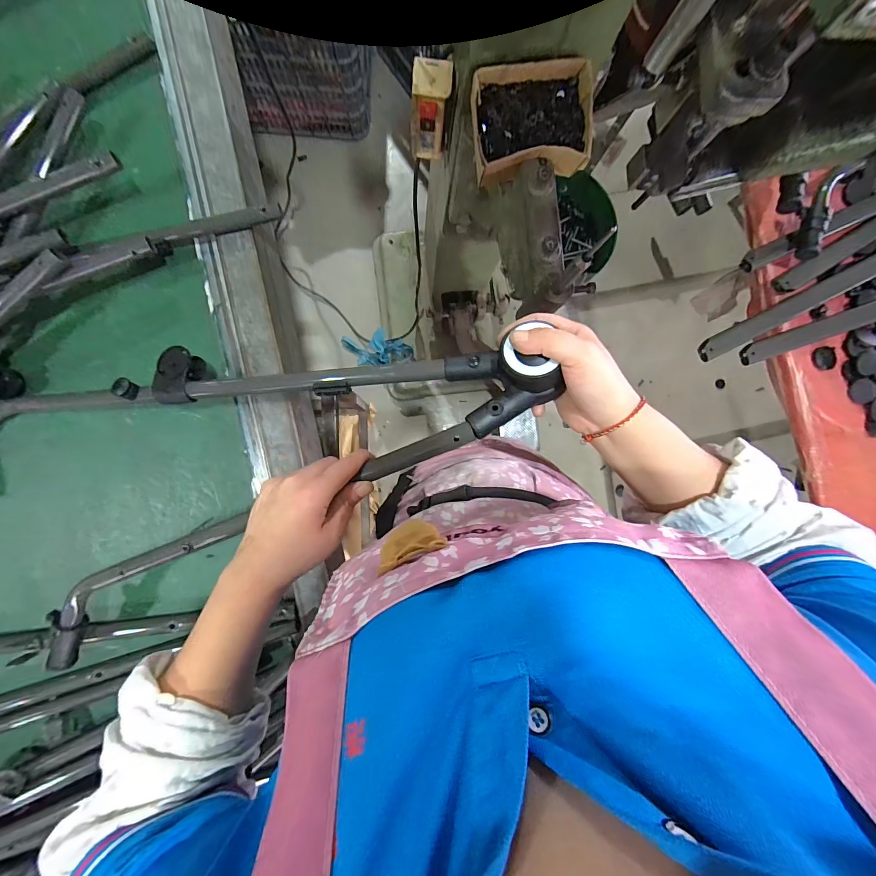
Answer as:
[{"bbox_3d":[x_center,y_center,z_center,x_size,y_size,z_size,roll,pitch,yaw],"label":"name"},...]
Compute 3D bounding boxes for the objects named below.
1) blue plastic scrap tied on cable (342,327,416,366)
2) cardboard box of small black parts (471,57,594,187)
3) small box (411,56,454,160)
[{"bbox_3d":[-0.201,-0.302,1.258,0.278,0.041,0.124,13,87,30],"label":"blue plastic scrap tied on cable"},{"bbox_3d":[0.108,-0.358,0.434,0.138,0.050,0.099,-9,89,-4],"label":"cardboard box of small black parts"},{"bbox_3d":[-0.011,-0.443,0.515,0.053,0.108,0.049,6,88,-4],"label":"small box"}]

